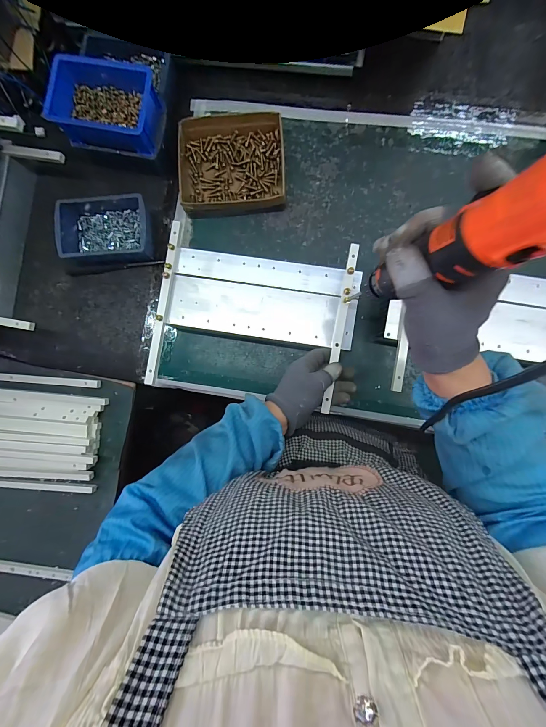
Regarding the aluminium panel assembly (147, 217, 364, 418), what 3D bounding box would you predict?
[{"bbox_3d":[-0.027,-0.070,0.451,0.291,0.021,0.220,7,89,4],"label":"aluminium panel assembly"}]

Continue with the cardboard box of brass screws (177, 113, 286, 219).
[{"bbox_3d":[-0.067,-0.331,0.497,0.174,0.037,0.159,-3,88,4],"label":"cardboard box of brass screws"}]

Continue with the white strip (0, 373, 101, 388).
[{"bbox_3d":[-0.420,0.028,0.523,0.245,0.016,0.014,4,89,4],"label":"white strip"}]

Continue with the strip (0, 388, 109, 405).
[{"bbox_3d":[-0.407,0.056,0.519,0.246,0.008,0.012,5,89,4],"label":"strip"}]

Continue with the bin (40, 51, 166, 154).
[{"bbox_3d":[-0.254,-0.397,0.462,0.153,0.052,0.116,10,89,4],"label":"bin"}]

